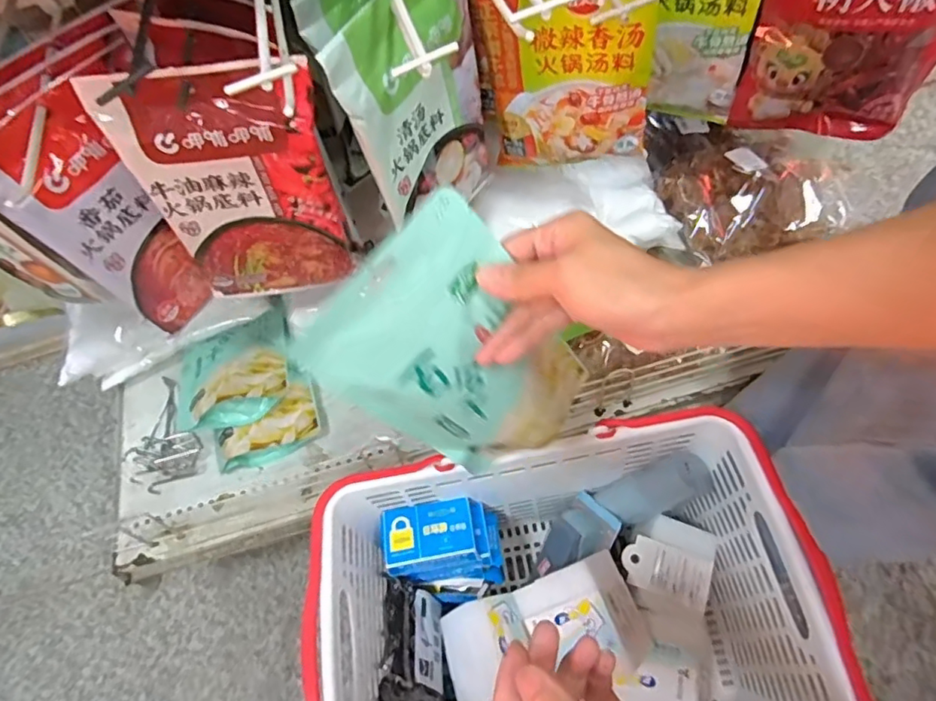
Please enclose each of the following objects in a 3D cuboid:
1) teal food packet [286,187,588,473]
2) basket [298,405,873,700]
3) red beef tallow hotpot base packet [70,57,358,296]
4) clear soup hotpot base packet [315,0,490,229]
[{"bbox_3d":[0.000,0.011,0.395,0.133,0.210,0.025,-46,41,-1],"label":"teal food packet"},{"bbox_3d":[0.088,0.278,0.614,0.448,0.231,0.319,-12,61,2],"label":"basket"},{"bbox_3d":[-0.183,-0.129,0.482,0.145,0.226,0.026,-8,61,5],"label":"red beef tallow hotpot base packet"},{"bbox_3d":[-0.040,-0.196,0.484,0.035,0.199,0.154,27,69,21],"label":"clear soup hotpot base packet"}]

